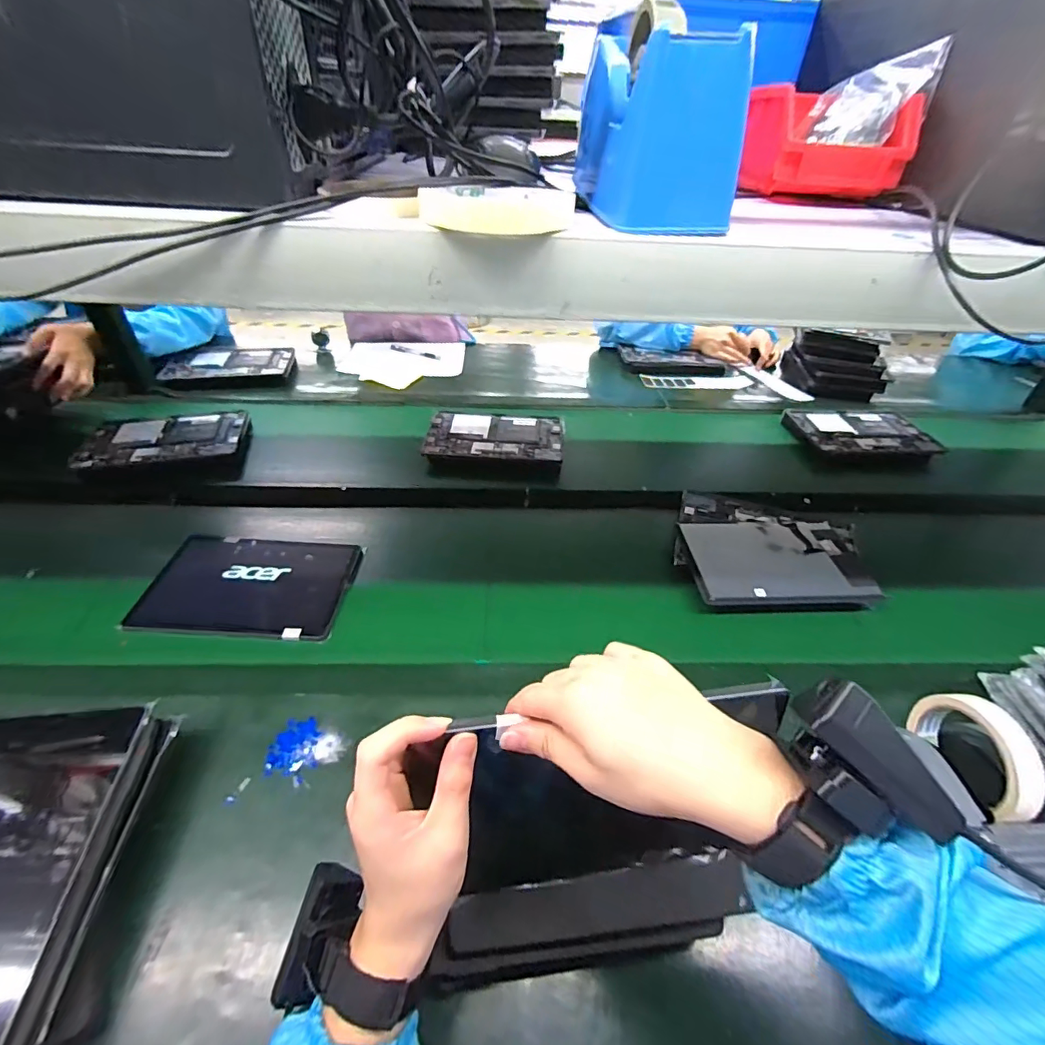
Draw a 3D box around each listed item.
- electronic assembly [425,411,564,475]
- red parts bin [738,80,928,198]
[{"bbox_3d":[-0.051,-0.151,0.949,0.255,0.040,0.169,6,42,1],"label":"electronic assembly"},{"bbox_3d":[0.257,-0.339,0.445,0.115,0.061,0.139,2,41,-1],"label":"red parts bin"}]

